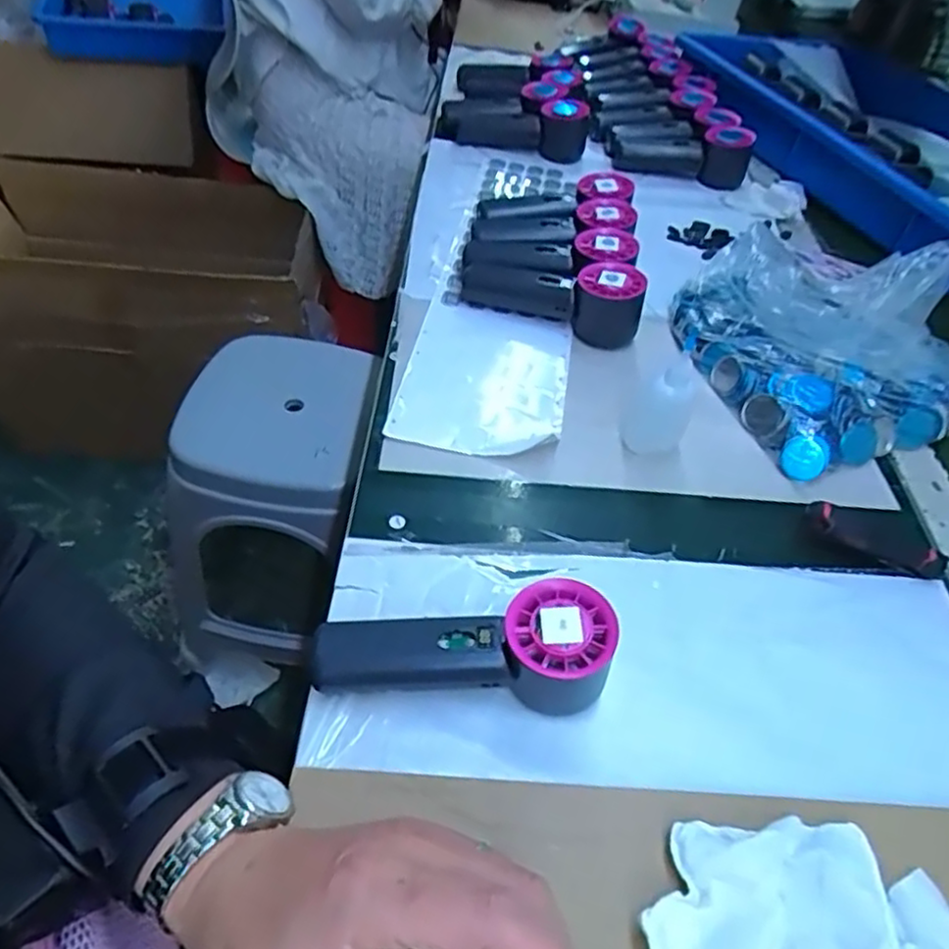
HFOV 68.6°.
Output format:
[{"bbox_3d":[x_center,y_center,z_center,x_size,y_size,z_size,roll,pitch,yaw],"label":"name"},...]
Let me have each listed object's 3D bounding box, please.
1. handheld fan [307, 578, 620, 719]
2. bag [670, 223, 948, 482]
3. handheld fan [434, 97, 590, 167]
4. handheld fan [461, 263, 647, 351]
[{"bbox_3d":[-0.006,0.089,0.370,0.154,0.052,0.057,6,46,0],"label":"handheld fan"},{"bbox_3d":[0.291,-0.126,0.582,0.206,0.092,0.234,-12,49,-17],"label":"bag"},{"bbox_3d":[0.046,-0.429,0.850,0.185,0.056,0.072,8,47,-2],"label":"handheld fan"},{"bbox_3d":[0.067,-0.163,0.606,0.160,0.056,0.056,18,47,11],"label":"handheld fan"}]

